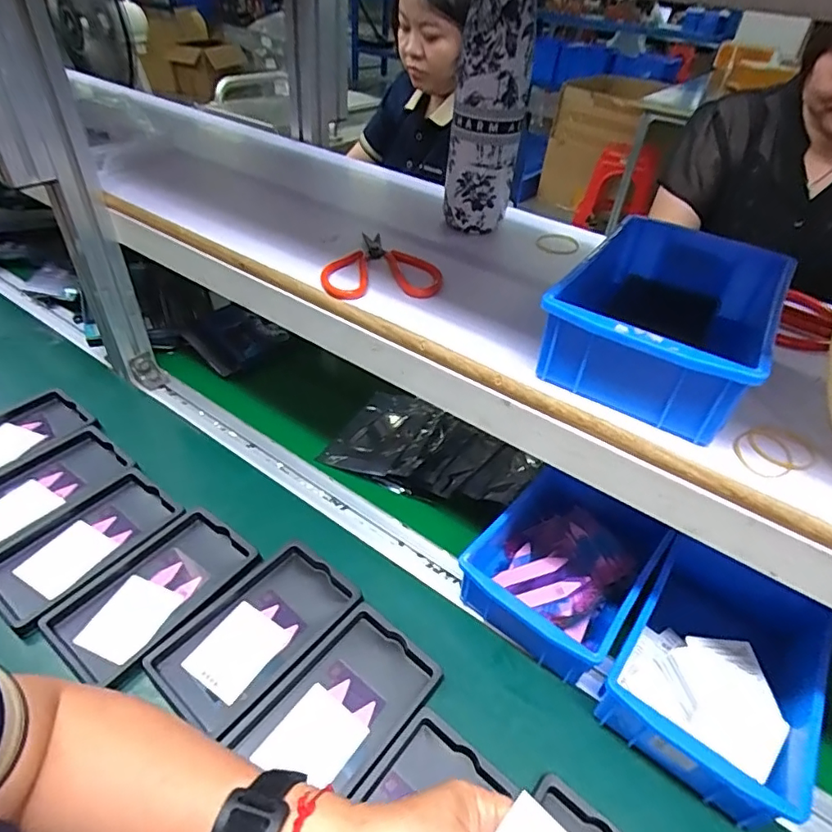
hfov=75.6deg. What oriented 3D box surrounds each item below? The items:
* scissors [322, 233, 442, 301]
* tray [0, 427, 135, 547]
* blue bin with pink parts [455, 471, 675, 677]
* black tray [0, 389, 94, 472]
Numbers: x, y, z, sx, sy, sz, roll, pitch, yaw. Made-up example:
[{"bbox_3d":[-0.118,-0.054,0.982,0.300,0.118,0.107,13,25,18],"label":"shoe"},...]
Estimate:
[{"bbox_3d":[-0.032,-0.141,0.497,0.103,0.017,0.131,-1,42,-7],"label":"scissors"},{"bbox_3d":[-0.391,0.073,0.556,0.102,0.012,0.160,30,45,25],"label":"tray"},{"bbox_3d":[0.137,0.136,0.497,0.130,0.068,0.174,33,47,28],"label":"blue bin with pink parts"},{"bbox_3d":[-0.466,0.026,0.608,0.101,0.018,0.159,28,45,24],"label":"black tray"}]

